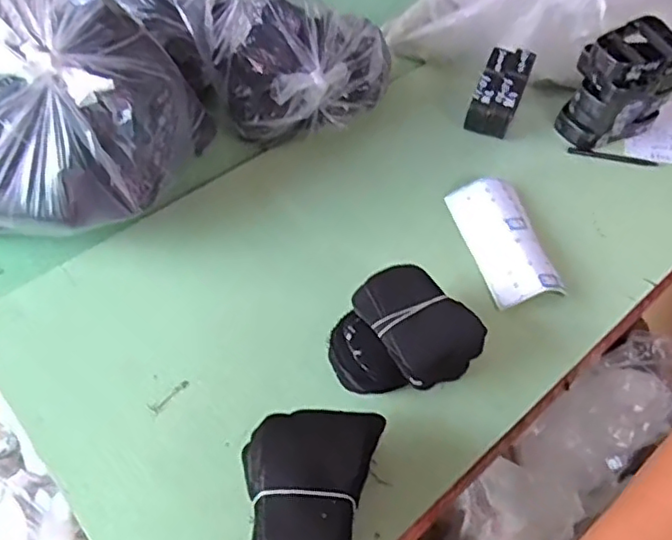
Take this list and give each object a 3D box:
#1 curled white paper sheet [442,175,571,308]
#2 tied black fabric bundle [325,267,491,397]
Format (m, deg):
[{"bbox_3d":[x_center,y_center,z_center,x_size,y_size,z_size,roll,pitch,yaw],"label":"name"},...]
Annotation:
[{"bbox_3d":[0.236,-0.044,0.839,0.106,0.041,0.204,-11,58,-11],"label":"curled white paper sheet"},{"bbox_3d":[0.074,0.086,0.706,0.145,0.095,0.138,-37,66,-24],"label":"tied black fabric bundle"}]

